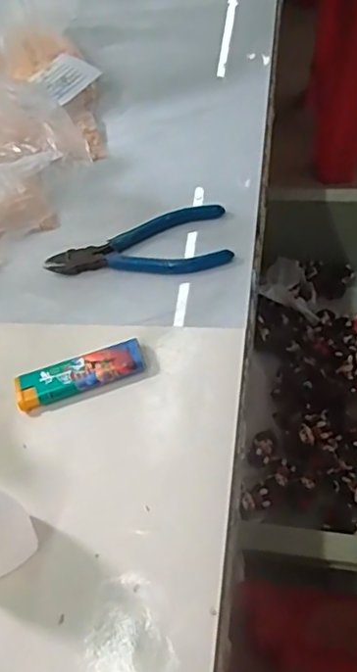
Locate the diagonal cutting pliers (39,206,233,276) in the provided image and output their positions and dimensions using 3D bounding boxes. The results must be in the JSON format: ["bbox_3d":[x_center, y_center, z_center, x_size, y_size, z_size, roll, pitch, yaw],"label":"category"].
[{"bbox_3d":[-0.026,-0.056,0.416,0.126,0.009,0.053,-18,54,-1],"label":"diagonal cutting pliers"}]

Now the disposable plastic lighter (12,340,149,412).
[{"bbox_3d":[-0.059,0.024,0.363,0.077,0.010,0.024,-21,54,-4],"label":"disposable plastic lighter"}]

